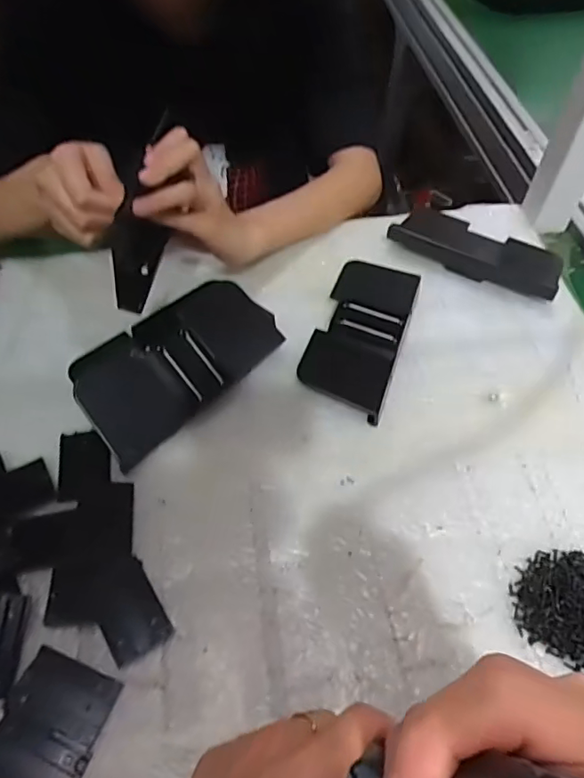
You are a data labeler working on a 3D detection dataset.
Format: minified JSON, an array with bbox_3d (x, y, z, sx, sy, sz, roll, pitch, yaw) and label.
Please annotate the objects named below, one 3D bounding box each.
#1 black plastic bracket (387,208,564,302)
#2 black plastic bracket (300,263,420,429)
[{"bbox_3d":[0.186,-0.140,0.543,0.162,0.019,0.071,25,57,15],"label":"black plastic bracket"},{"bbox_3d":[0.062,-0.053,0.468,0.071,0.027,0.157,17,55,10],"label":"black plastic bracket"}]

